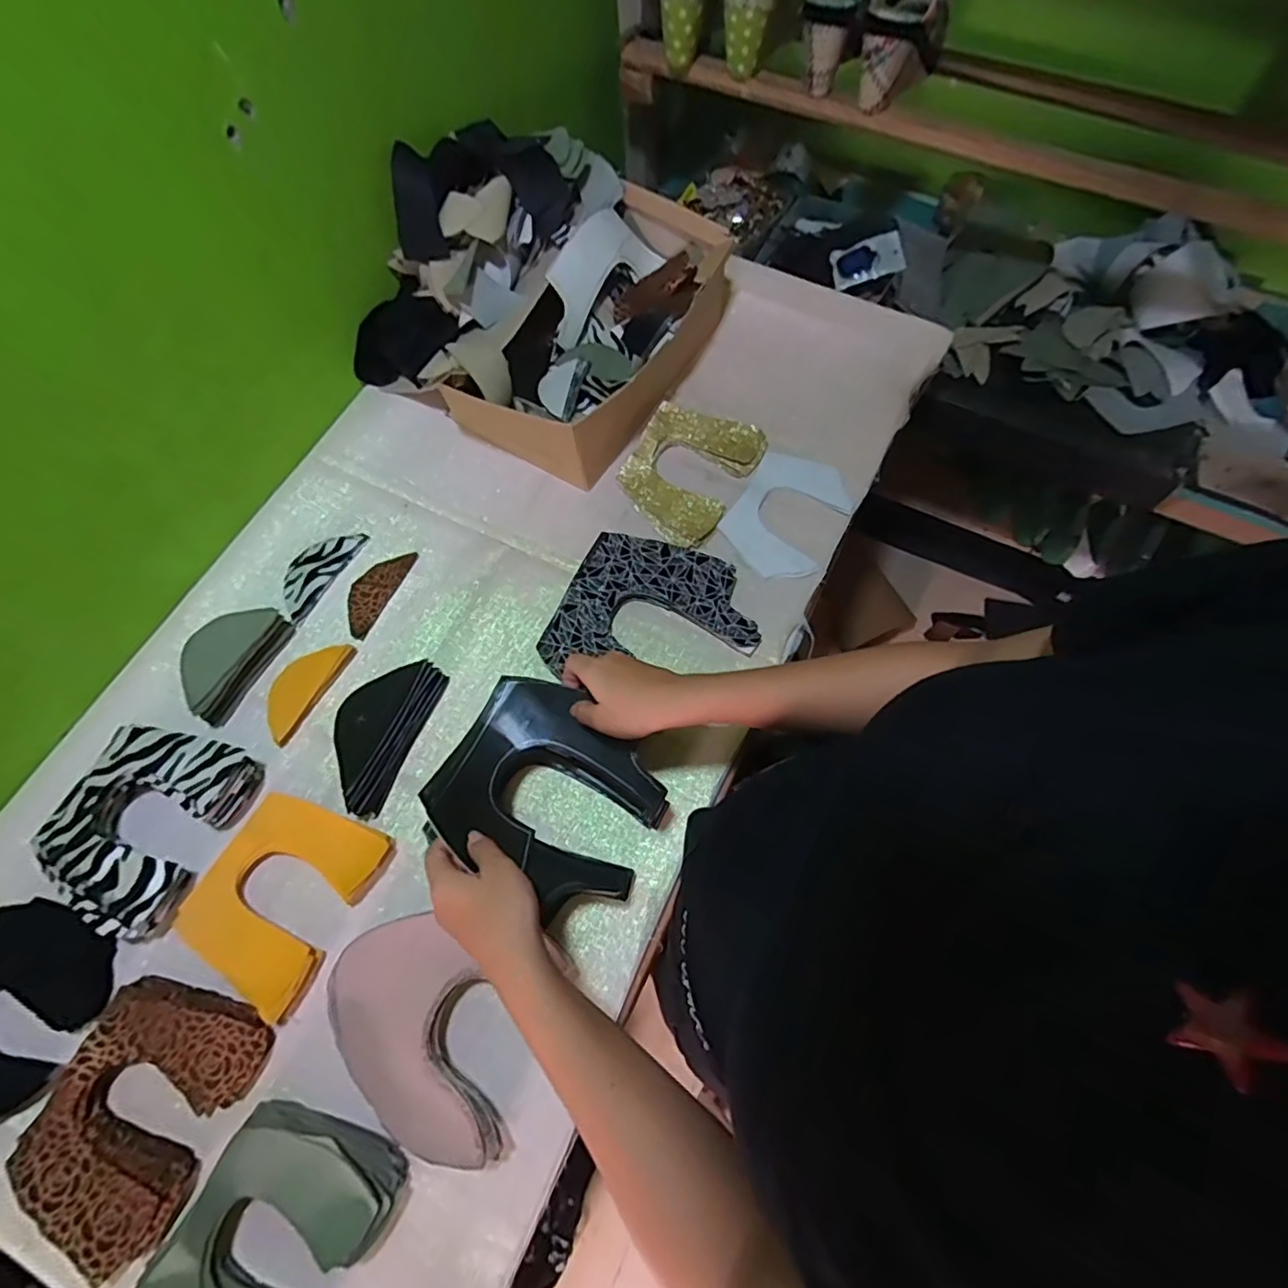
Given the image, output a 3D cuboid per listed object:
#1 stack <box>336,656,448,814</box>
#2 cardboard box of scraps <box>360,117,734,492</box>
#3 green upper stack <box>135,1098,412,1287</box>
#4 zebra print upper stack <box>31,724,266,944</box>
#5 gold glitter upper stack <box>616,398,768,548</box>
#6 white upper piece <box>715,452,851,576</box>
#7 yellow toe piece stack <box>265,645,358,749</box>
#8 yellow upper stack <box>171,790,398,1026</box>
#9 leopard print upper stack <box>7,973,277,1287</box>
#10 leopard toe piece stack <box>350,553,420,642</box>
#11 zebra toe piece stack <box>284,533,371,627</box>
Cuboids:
[{"bbox_3d":[-0.254,0.081,0.573,0.074,0.035,0.149,19,69,8],"label":"stack"},{"bbox_3d":[-0.119,-0.399,0.694,0.345,0.138,0.343,29,71,11],"label":"cardboard box of scraps"},{"bbox_3d":[-0.264,0.429,0.429,0.136,0.060,0.163,22,70,9],"label":"green upper stack"},{"bbox_3d":[-0.440,0.158,0.536,0.131,0.051,0.164,19,69,8],"label":"zebra print upper stack"},{"bbox_3d":[0.050,-0.201,0.683,0.125,0.026,0.171,28,71,11],"label":"gold glitter upper stack"},{"bbox_3d":[0.161,-0.145,0.675,0.111,0.004,0.157,31,72,8],"label":"white upper piece"},{"bbox_3d":[-0.339,0.041,0.599,0.042,0.013,0.109,27,71,11],"label":"yellow toe piece stack"},{"bbox_3d":[-0.314,0.216,0.528,0.128,0.023,0.153,25,70,10],"label":"yellow upper stack"},{"bbox_3d":[-0.388,0.359,0.469,0.132,0.031,0.164,19,69,8],"label":"leopard print upper stack"},{"bbox_3d":[-0.290,-0.058,0.648,0.046,0.004,0.106,22,70,9],"label":"leopard toe piece stack"},{"bbox_3d":[-0.354,-0.081,0.651,0.051,0.006,0.113,26,71,10],"label":"zebra toe piece stack"}]

